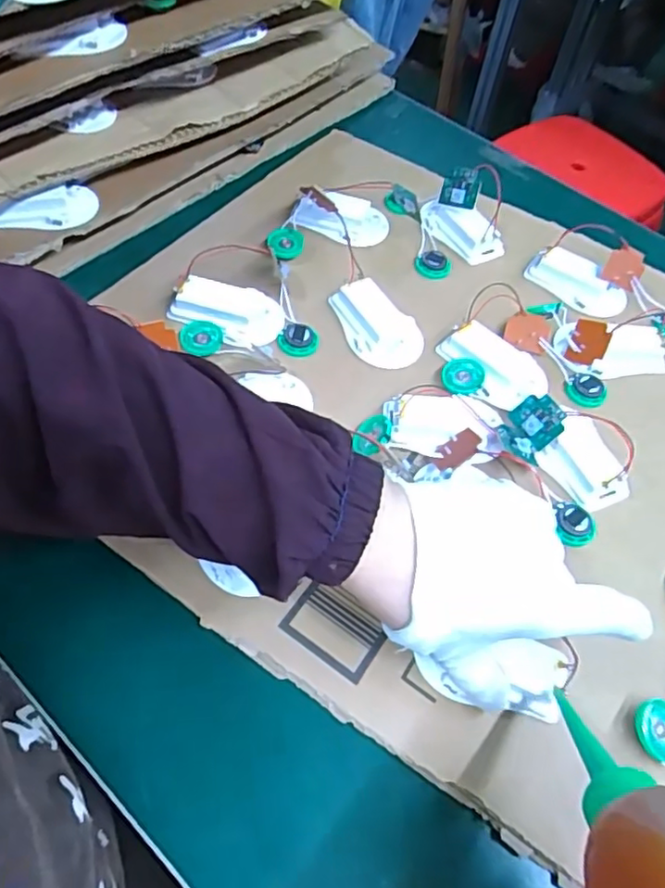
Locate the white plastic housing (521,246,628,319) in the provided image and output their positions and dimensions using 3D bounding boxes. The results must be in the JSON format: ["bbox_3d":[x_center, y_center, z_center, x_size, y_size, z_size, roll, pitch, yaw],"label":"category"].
[{"bbox_3d":[0.194,-0.127,0.483,0.038,0.015,0.075,-47,73,6],"label":"white plastic housing"}]

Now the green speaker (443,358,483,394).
[{"bbox_3d":[0.090,-0.047,0.421,0.029,0.004,0.026,-2,69,14],"label":"green speaker"}]

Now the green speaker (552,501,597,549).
[{"bbox_3d":[0.147,0.048,0.366,0.026,0.009,0.026,1,58,1],"label":"green speaker"}]

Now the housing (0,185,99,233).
[{"bbox_3d":[-0.207,-0.169,0.442,0.020,0.030,0.087,38,48,21],"label":"housing"}]

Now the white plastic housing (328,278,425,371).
[{"bbox_3d":[0.032,-0.090,0.444,0.051,0.019,0.072,-29,63,-16],"label":"white plastic housing"}]

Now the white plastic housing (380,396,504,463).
[{"bbox_3d":[0.069,-0.010,0.387,0.073,0.017,0.040,8,59,5],"label":"white plastic housing"}]

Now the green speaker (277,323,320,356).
[{"bbox_3d":[-0.024,-0.074,0.435,0.028,0.012,0.025,-3,59,-2],"label":"green speaker"}]

